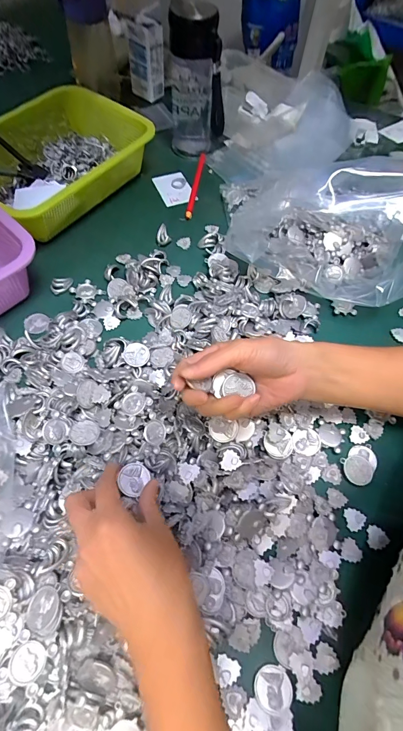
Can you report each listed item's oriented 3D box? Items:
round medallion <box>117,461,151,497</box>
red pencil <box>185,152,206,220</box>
[{"bbox_3d":[-0.062,0.102,0.322,0.025,0.004,0.029,32,59,0],"label":"round medallion"},{"bbox_3d":[-0.009,-0.297,0.579,0.012,0.010,0.167,9,61,1],"label":"red pencil"}]

